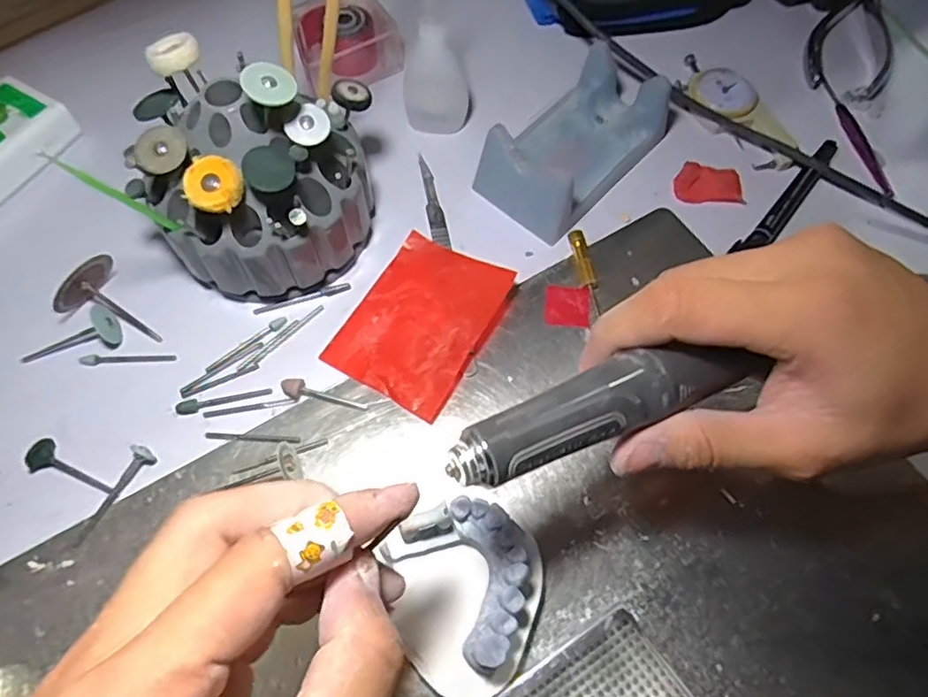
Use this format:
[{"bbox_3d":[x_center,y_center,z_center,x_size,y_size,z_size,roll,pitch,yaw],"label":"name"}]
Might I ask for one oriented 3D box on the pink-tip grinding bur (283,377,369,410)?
[{"bbox_3d":[-0.066,0.023,0.289,0.040,0.006,0.010,19,65,8],"label":"pink-tip grinding bur"}]

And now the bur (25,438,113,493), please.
[{"bbox_3d":[-0.174,0.055,0.273,0.039,0.010,0.015,29,66,-1],"label":"bur"}]

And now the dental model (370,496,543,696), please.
[{"bbox_3d":[0.003,0.095,0.240,0.059,0.030,0.067,-23,66,-12],"label":"dental model"}]

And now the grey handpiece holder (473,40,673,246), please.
[{"bbox_3d":[0.063,-0.118,0.343,0.061,0.039,0.111,40,69,17],"label":"grey handpiece holder"}]

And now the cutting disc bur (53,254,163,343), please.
[{"bbox_3d":[-0.173,-0.020,0.296,0.046,0.028,0.032,41,70,17],"label":"cutting disc bur"}]

